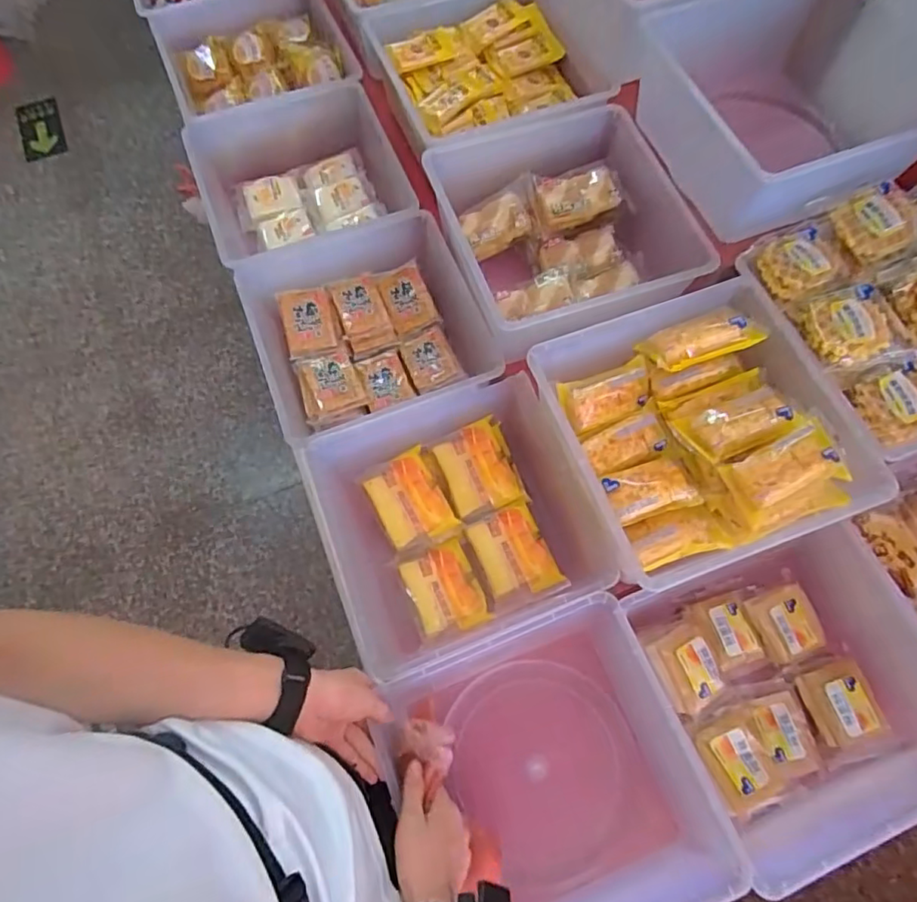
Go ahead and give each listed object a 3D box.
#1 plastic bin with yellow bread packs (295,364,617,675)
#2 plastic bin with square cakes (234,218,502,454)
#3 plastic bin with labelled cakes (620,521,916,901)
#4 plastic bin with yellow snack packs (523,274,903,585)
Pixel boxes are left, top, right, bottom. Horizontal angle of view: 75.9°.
[{"bbox_3d":[-0.001,0.092,0.758,0.343,0.116,0.286,-19,70,-7],"label":"plastic bin with yellow bread packs"},{"bbox_3d":[-0.123,-0.165,0.840,0.314,0.095,0.294,-20,70,-7],"label":"plastic bin with square cakes"},{"bbox_3d":[0.391,0.257,0.672,0.306,0.118,0.278,-22,70,-8],"label":"plastic bin with labelled cakes"},{"bbox_3d":[0.269,-0.026,0.675,0.288,0.087,0.294,-20,70,-7],"label":"plastic bin with yellow snack packs"}]

